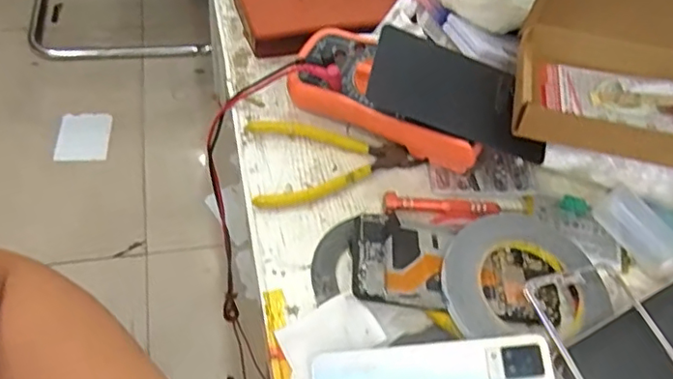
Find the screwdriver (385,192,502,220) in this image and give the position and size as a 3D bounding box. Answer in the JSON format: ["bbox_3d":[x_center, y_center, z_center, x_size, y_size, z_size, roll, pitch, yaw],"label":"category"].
[{"bbox_3d":[0.086,0.015,0.474,0.096,0.015,0.019,3,51,-6],"label":"screwdriver"}]

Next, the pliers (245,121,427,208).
[{"bbox_3d":[0.001,-0.026,0.498,0.143,0.010,0.089,-1,52,-9],"label":"pliers"}]

